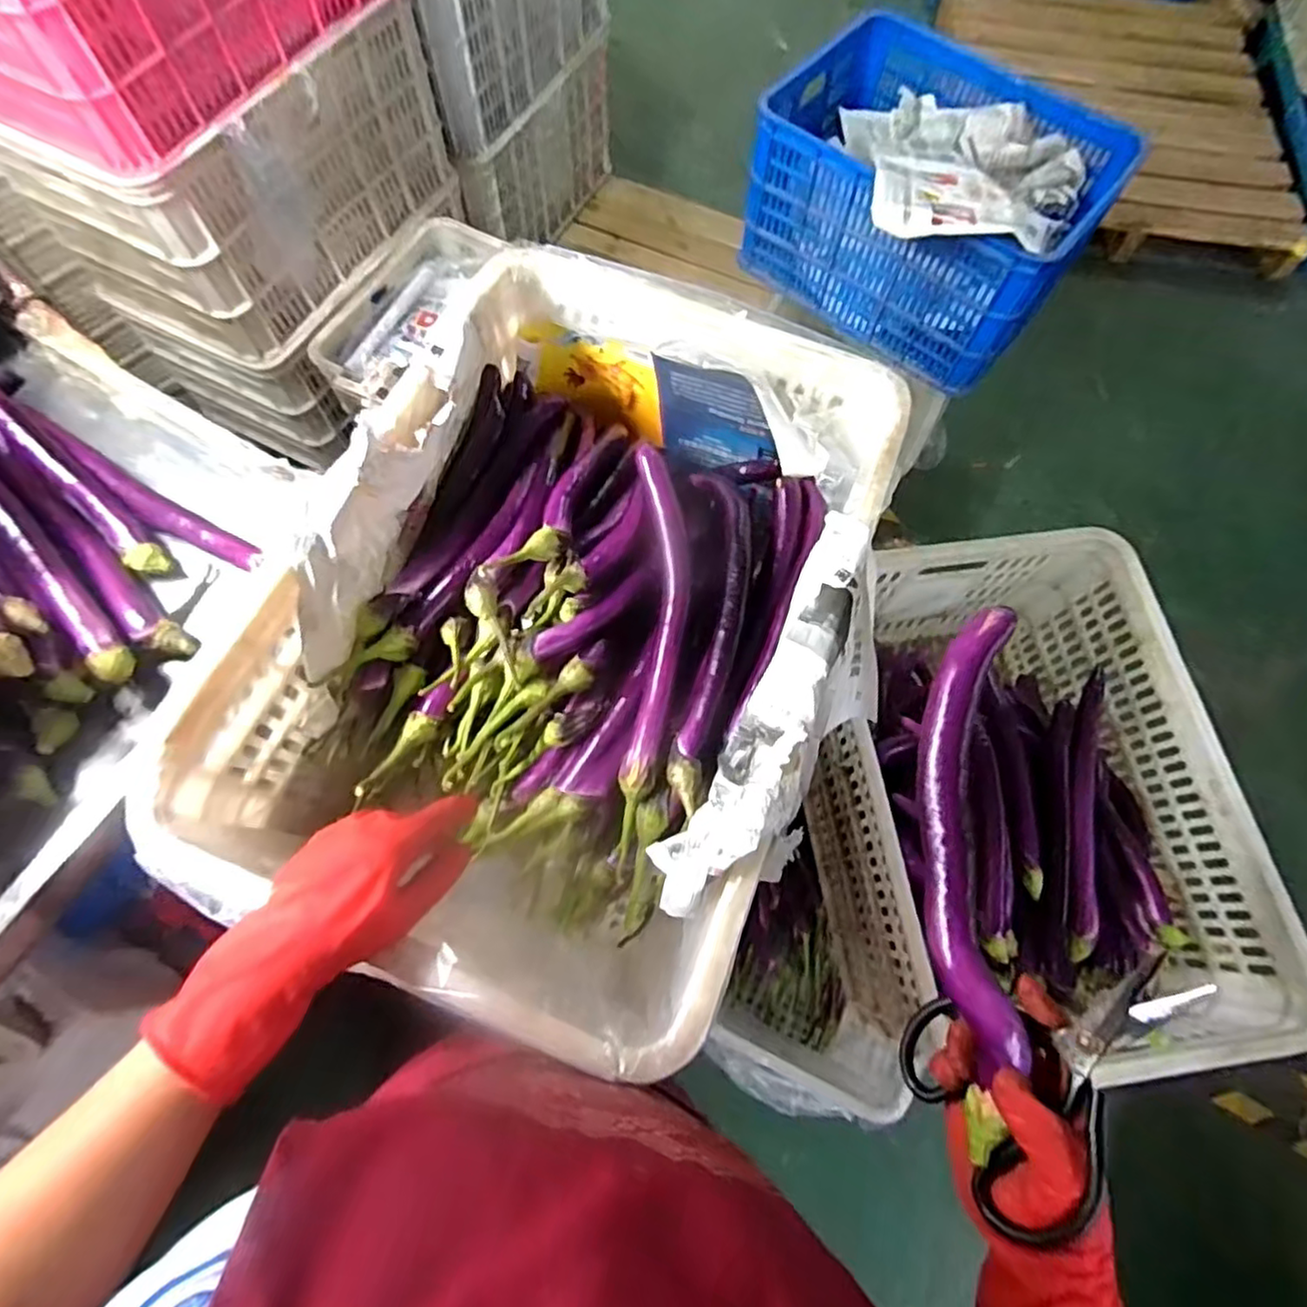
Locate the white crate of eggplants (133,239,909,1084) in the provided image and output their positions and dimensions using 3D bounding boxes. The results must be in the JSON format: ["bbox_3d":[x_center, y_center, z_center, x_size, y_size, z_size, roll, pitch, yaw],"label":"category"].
[{"bbox_3d":[-0.063,-0.037,0.599,0.423,0.190,0.603,23,70,7],"label":"white crate of eggplants"}]

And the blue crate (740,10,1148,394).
[{"bbox_3d":[0.526,-0.900,1.316,0.630,0.292,0.531,42,73,13],"label":"blue crate"}]

